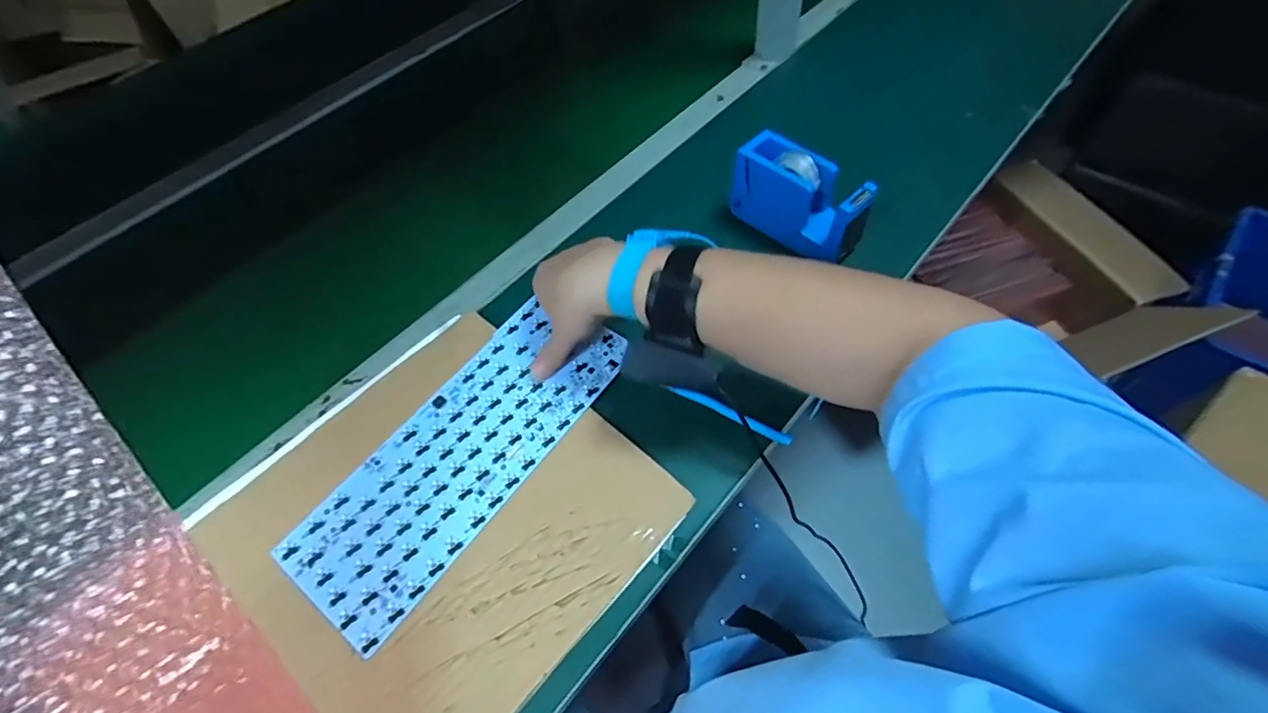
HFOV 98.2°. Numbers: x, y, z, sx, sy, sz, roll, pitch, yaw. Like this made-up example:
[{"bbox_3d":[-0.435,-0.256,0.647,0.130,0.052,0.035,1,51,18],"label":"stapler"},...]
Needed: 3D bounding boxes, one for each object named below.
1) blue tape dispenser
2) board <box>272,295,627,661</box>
[{"bbox_3d":[0.160,-0.153,0.534,0.050,0.079,0.134,-38,63,-18],"label":"blue tape dispenser"},{"bbox_3d":[-0.138,0.073,0.457,0.118,0.004,0.297,31,64,22],"label":"board"}]

